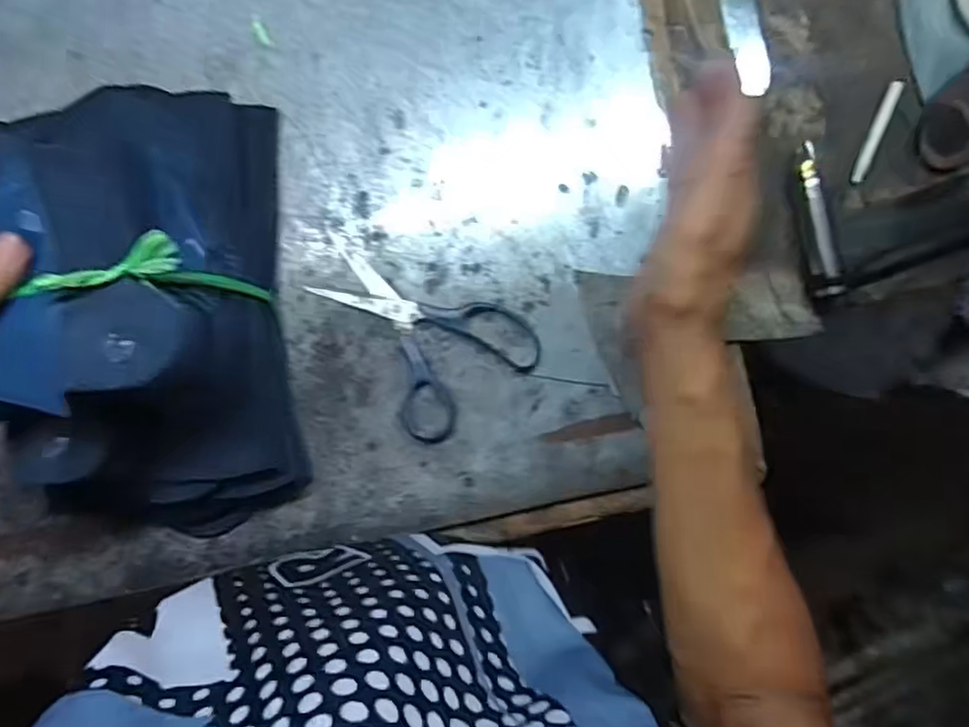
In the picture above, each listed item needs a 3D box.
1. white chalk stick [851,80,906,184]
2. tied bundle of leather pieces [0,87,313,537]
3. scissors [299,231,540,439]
[{"bbox_3d":[0.317,-0.187,0.535,0.010,0.006,0.088,23,90,-5],"label":"white chalk stick"},{"bbox_3d":[-0.209,-0.027,0.408,0.149,0.153,0.295,-6,93,-5],"label":"tied bundle of leather pieces"},{"bbox_3d":[-0.047,-0.035,0.491,0.114,0.009,0.162,-38,95,-3],"label":"scissors"}]

